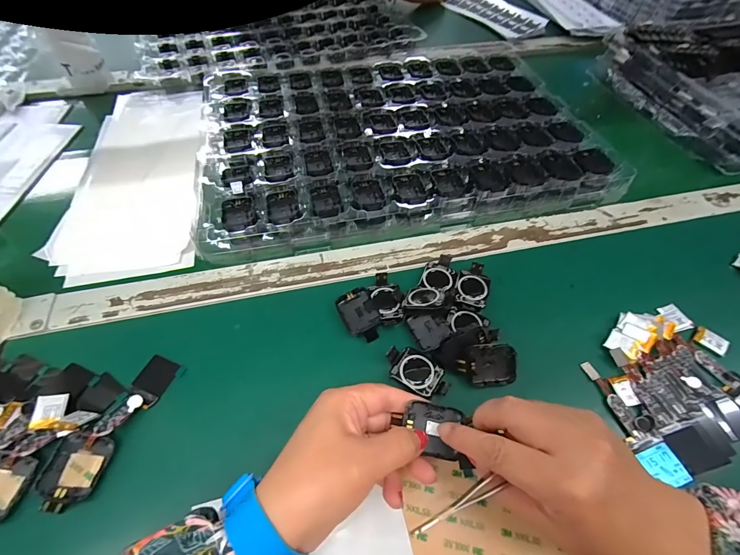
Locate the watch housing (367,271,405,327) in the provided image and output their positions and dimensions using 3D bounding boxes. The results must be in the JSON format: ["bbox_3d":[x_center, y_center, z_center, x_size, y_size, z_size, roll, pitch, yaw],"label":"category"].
[{"bbox_3d":[0.016,0.021,0.332,0.028,0.016,0.051,-13,57,-11],"label":"watch housing"}]

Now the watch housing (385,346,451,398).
[{"bbox_3d":[0.040,0.079,0.293,0.056,0.009,0.032,29,60,16],"label":"watch housing"}]

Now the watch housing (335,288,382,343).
[{"bbox_3d":[-0.009,0.036,0.322,0.031,0.015,0.050,-19,59,-14],"label":"watch housing"}]

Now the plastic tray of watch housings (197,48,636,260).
[{"bbox_3d":[0.030,-0.203,0.473,0.482,0.032,0.346,-10,57,-9],"label":"plastic tray of watch housings"}]

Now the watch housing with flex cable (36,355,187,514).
[{"bbox_3d":[-0.192,0.109,0.261,0.032,0.017,0.112,21,58,12],"label":"watch housing with flex cable"}]

